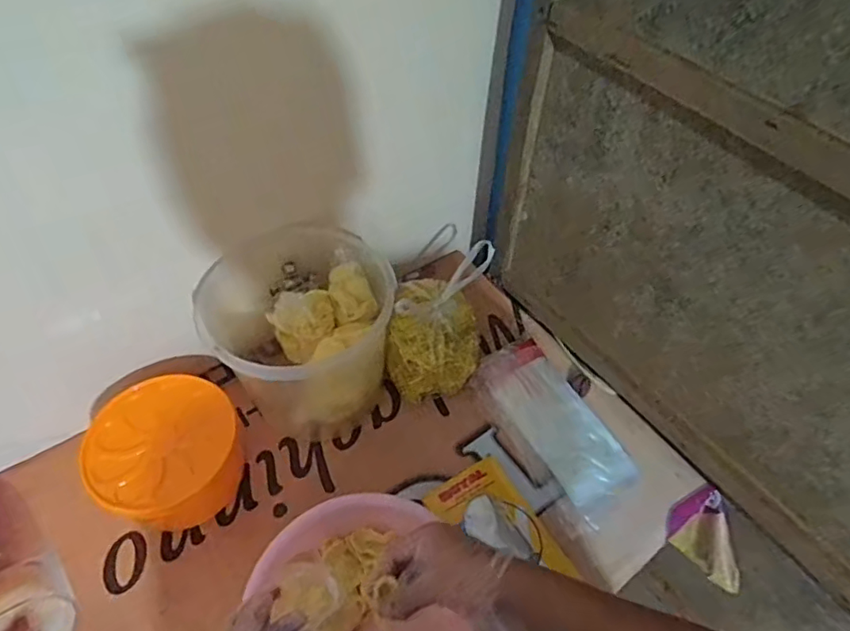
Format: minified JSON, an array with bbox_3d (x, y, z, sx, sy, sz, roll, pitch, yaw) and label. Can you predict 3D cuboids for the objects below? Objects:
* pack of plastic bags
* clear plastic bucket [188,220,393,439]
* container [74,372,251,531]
[{"bbox_3d":[0.200,0.159,0.869,0.112,0.013,0.272,-27,61,-14],"label":"pack of plastic bags"},{"bbox_3d":[-0.181,0.030,0.849,0.244,0.215,0.204,-19,54,-17],"label":"clear plastic bucket"},{"bbox_3d":[-0.349,0.193,0.788,0.168,0.117,0.182,1,51,-1],"label":"container"}]

